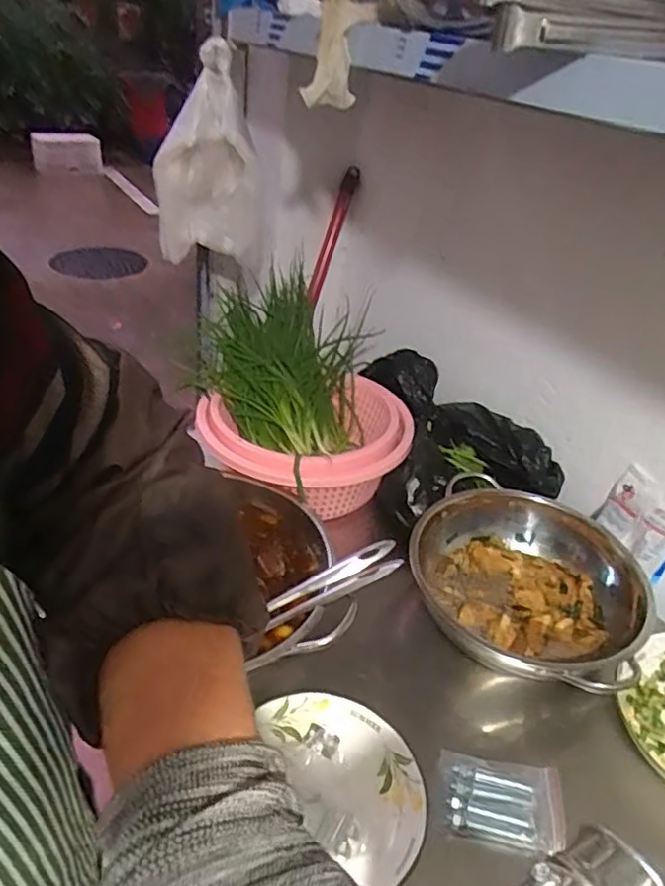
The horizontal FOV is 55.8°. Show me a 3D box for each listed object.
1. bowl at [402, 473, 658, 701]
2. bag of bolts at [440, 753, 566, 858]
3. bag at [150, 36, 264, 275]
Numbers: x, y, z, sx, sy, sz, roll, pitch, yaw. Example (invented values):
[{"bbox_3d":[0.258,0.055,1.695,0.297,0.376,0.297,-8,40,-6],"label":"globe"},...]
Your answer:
[{"bbox_3d":[0.216,0.159,0.728,0.259,0.087,0.255,5,34,-4],"label":"bowl"},{"bbox_3d":[0.146,0.315,0.546,0.105,0.009,0.072,10,34,4],"label":"bag of bolts"},{"bbox_3d":[-0.187,-0.427,0.966,0.165,0.289,0.116,0,34,-12],"label":"bag"}]

